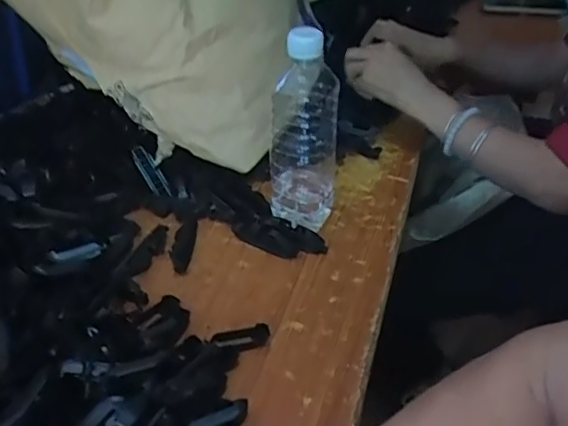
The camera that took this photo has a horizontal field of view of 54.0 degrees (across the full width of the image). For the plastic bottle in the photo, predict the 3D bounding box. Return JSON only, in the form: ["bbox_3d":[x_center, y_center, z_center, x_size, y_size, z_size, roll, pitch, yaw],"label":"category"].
[{"bbox_3d":[0.022,-0.088,0.583,0.058,0.222,0.076,12,40,15],"label":"plastic bottle"}]

